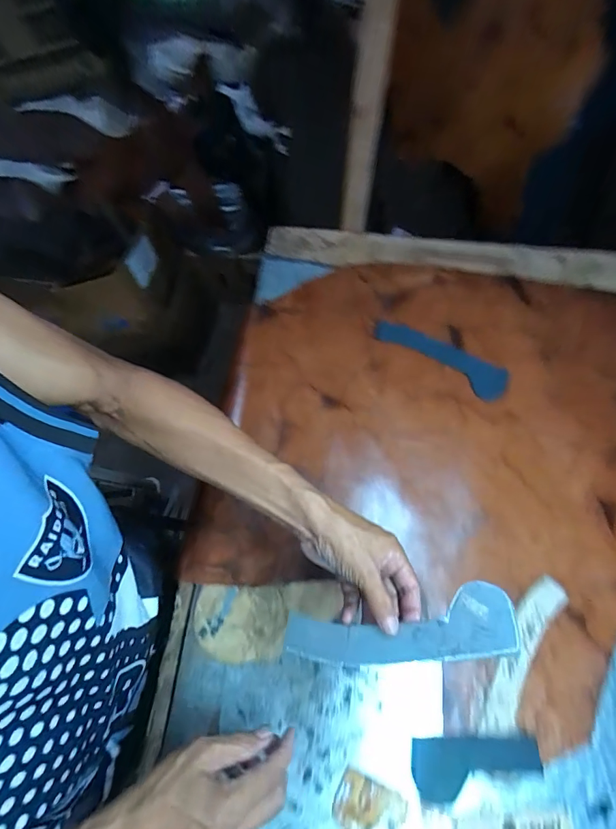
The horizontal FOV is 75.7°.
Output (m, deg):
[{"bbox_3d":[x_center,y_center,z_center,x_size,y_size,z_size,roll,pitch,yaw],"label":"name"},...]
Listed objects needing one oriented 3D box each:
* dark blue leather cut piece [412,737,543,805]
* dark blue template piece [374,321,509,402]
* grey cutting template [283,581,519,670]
[{"bbox_3d":[0.173,0.361,0.405,0.130,0.006,0.049,-1,68,0],"label":"dark blue leather cut piece"},{"bbox_3d":[0.195,-0.086,0.594,0.205,0.005,0.054,30,75,13],"label":"dark blue template piece"},{"bbox_3d":[0.075,0.193,0.354,0.199,0.004,0.052,-15,64,14],"label":"grey cutting template"}]

